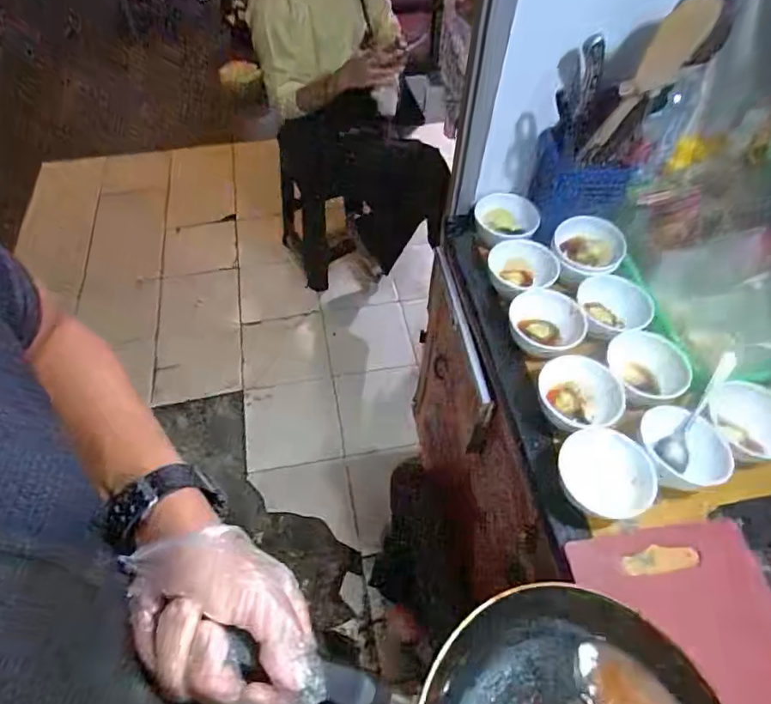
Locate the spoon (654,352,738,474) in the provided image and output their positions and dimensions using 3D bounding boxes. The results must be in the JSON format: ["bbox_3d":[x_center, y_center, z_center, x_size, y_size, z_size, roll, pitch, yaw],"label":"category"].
[{"bbox_3d":[0.339,0.066,0.554,0.029,0.028,0.149,34,77,21],"label":"spoon"}]

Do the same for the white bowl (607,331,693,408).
[{"bbox_3d":[0.306,0.027,0.612,0.090,0.052,0.094,1,54,-1],"label":"white bowl"}]

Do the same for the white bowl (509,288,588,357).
[{"bbox_3d":[0.202,-0.034,0.652,0.092,0.046,0.082,30,58,19],"label":"white bowl"}]

